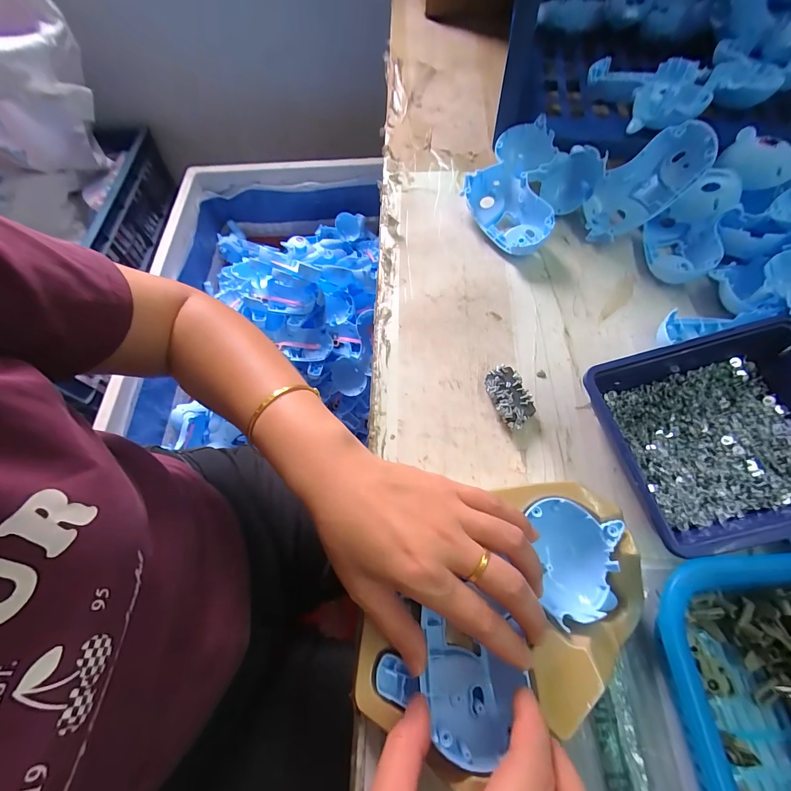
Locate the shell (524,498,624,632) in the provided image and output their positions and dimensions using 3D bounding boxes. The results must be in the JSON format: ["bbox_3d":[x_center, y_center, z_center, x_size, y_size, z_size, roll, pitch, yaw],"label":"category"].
[{"bbox_3d":[0.118,0.109,0.241,0.058,0.026,0.070,9,65,6],"label":"shell"}]

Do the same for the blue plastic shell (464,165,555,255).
[{"bbox_3d":[0.127,-0.212,0.418,0.067,0.036,0.120,-17,65,-6],"label":"blue plastic shell"}]

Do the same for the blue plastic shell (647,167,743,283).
[{"bbox_3d":[0.310,-0.177,0.382,0.068,0.057,0.108,29,69,15],"label":"blue plastic shell"}]

